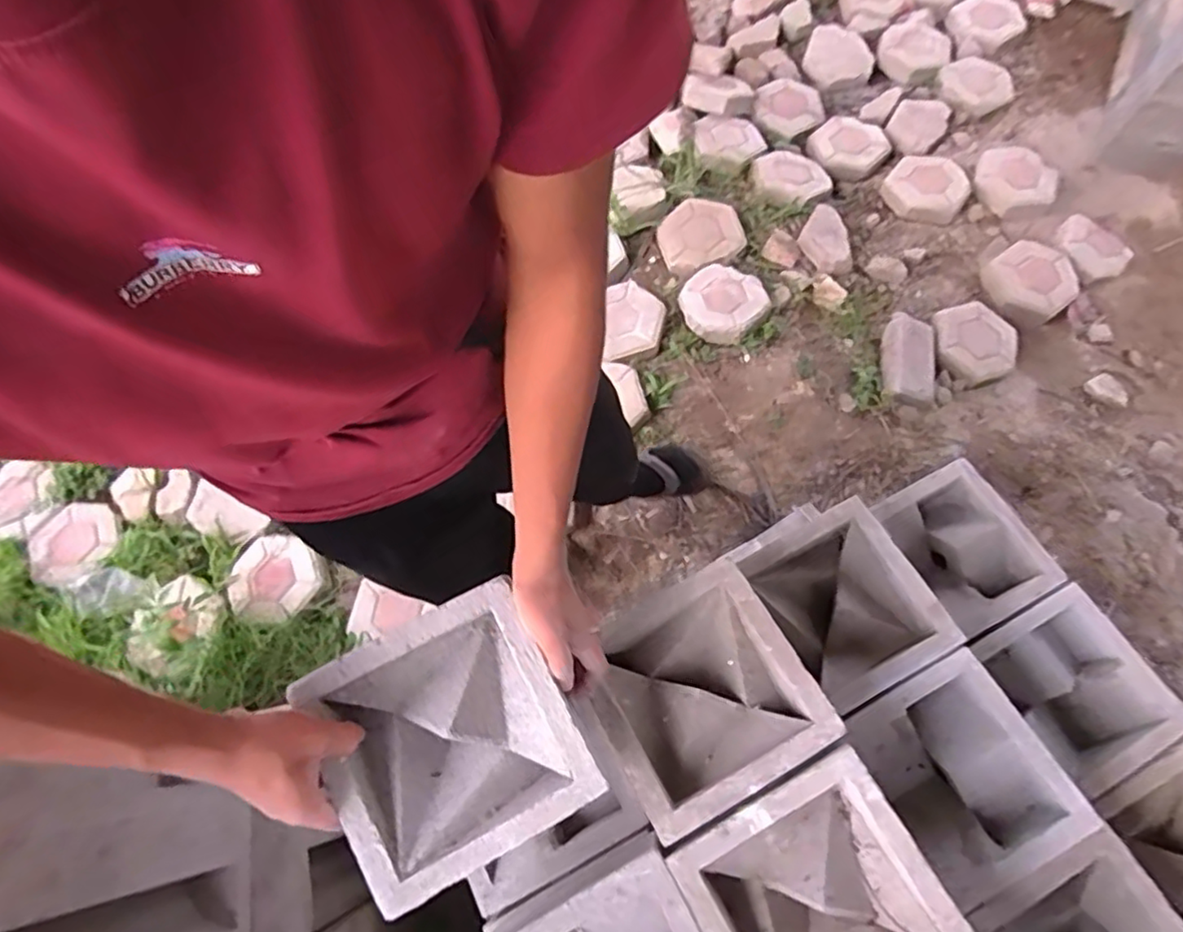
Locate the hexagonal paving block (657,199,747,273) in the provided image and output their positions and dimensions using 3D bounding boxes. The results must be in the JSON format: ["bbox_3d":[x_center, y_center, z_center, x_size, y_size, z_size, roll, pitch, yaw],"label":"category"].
[{"bbox_3d":[0.268,-0.577,1.605,0.204,0.040,0.176,-19,69,-4],"label":"hexagonal paving block"}]

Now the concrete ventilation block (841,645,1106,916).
[{"bbox_3d":[0.402,0.330,0.706,0.177,0.074,0.205,-27,70,-7],"label":"concrete ventilation block"}]

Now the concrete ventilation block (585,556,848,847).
[{"bbox_3d":[0.115,0.221,0.654,0.218,0.072,0.200,-28,70,-7],"label":"concrete ventilation block"}]

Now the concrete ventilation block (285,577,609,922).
[{"bbox_3d":[-0.119,0.232,0.549,0.192,0.069,0.196,-27,74,-11],"label":"concrete ventilation block"}]

